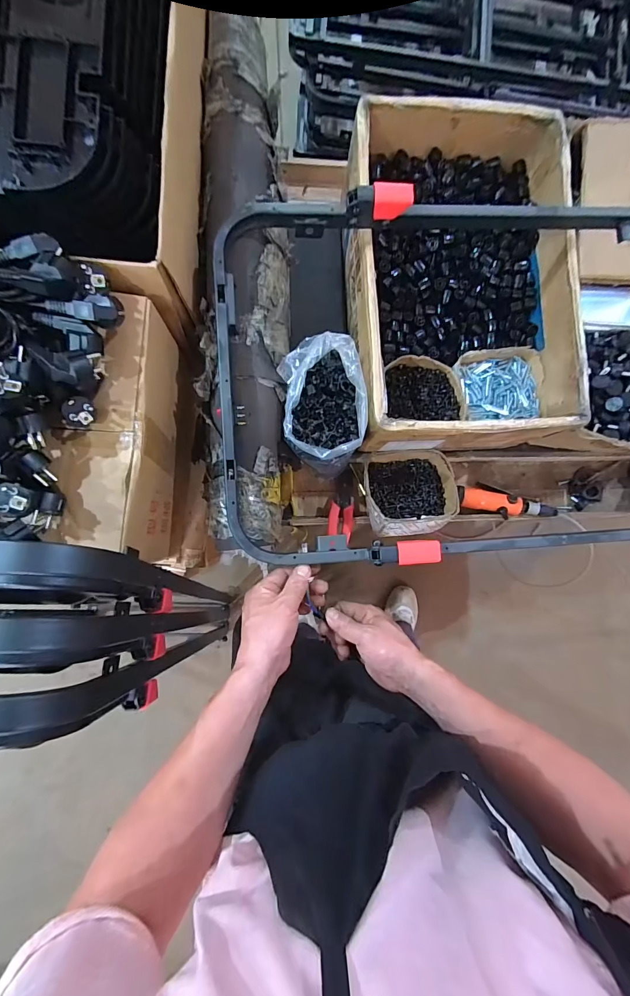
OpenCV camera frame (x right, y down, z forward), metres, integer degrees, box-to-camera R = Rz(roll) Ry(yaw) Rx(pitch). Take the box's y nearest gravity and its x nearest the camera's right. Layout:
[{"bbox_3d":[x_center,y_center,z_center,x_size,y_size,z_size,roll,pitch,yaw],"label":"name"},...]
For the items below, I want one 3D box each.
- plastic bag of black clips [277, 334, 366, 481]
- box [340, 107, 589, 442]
[{"bbox_3d":[0.013,-0.143,0.618,0.129,0.111,0.198,-6,87,-5],"label":"plastic bag of black clips"},{"bbox_3d":[0.240,-0.360,0.660,0.348,0.148,0.530,-1,87,-5],"label":"box"}]

